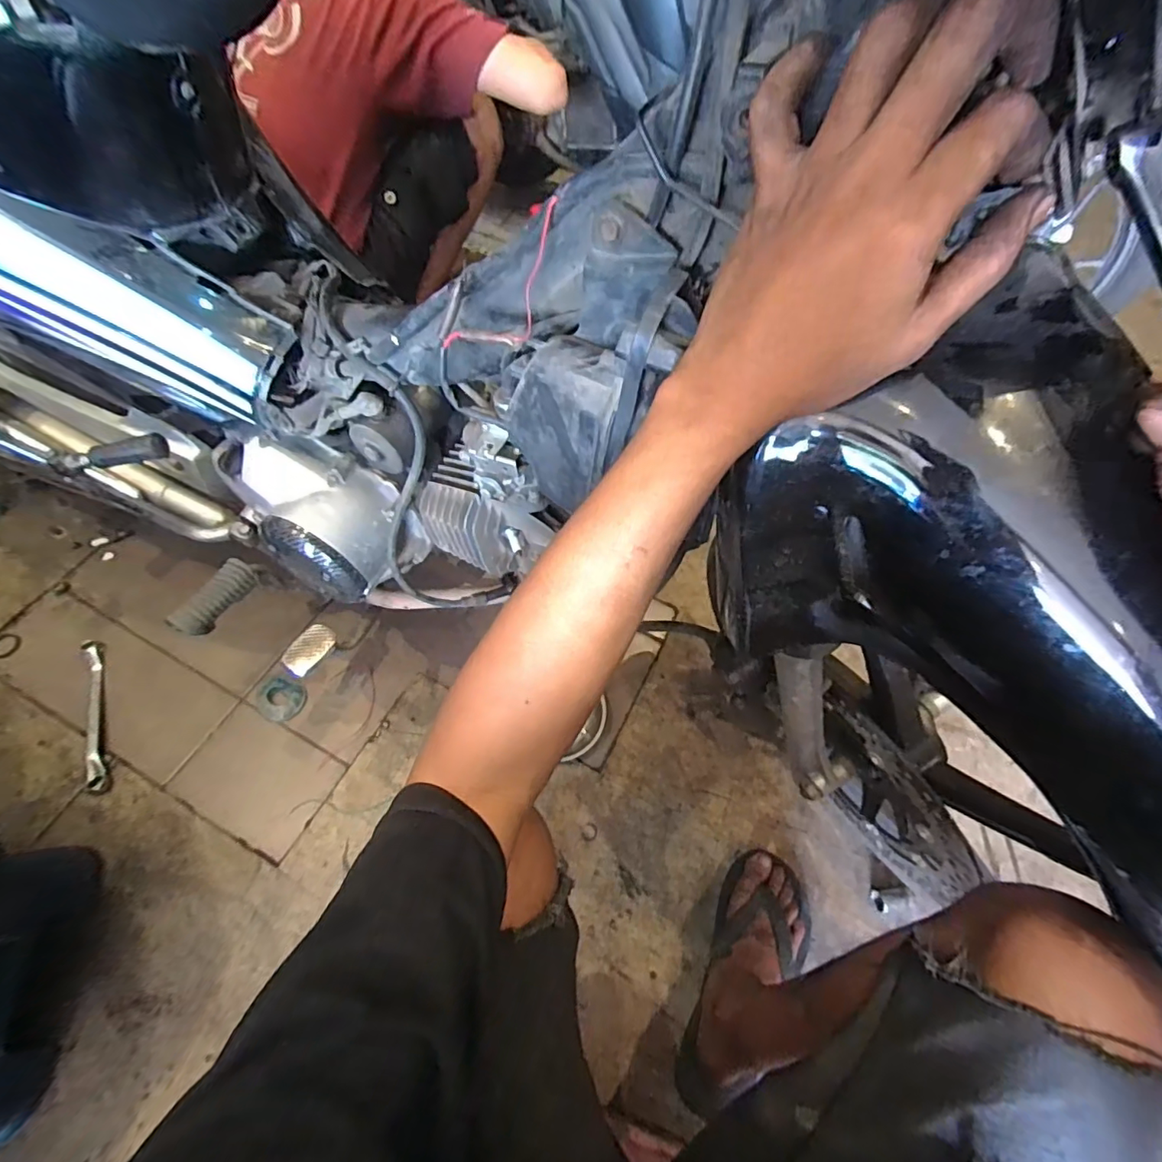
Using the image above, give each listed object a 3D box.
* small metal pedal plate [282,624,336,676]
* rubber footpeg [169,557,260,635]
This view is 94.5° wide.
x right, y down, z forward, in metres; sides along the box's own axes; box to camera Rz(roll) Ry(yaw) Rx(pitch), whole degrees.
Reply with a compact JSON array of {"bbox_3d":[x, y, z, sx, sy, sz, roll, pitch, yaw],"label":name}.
[{"bbox_3d":[-0.278,0.069,0.548,0.031,0.011,0.053,30,64,14],"label":"small metal pedal plate"},{"bbox_3d":[-0.376,0.017,0.554,0.032,0.032,0.087,21,62,9],"label":"rubber footpeg"}]

